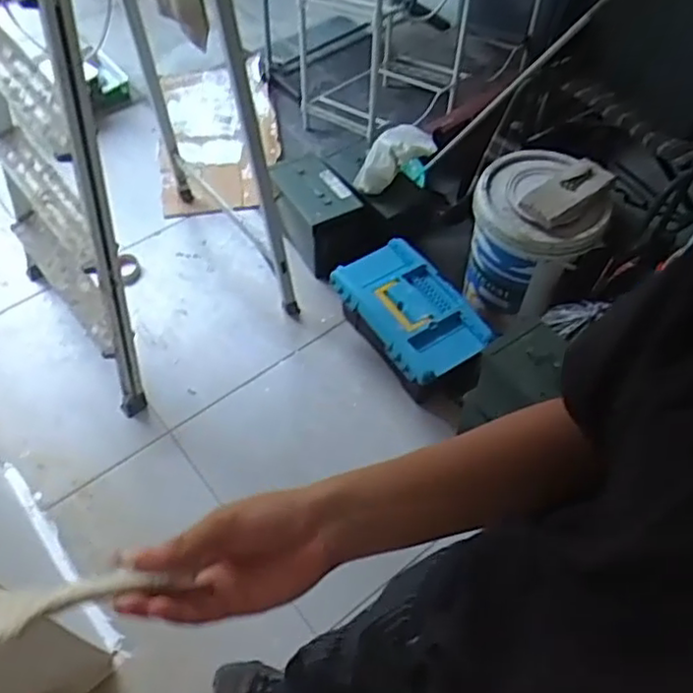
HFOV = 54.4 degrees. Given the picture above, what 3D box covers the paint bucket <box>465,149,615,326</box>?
[{"bbox_3d":[0.434,-0.253,1.618,0.282,0.373,0.260,1,55,-2],"label":"paint bucket"}]

